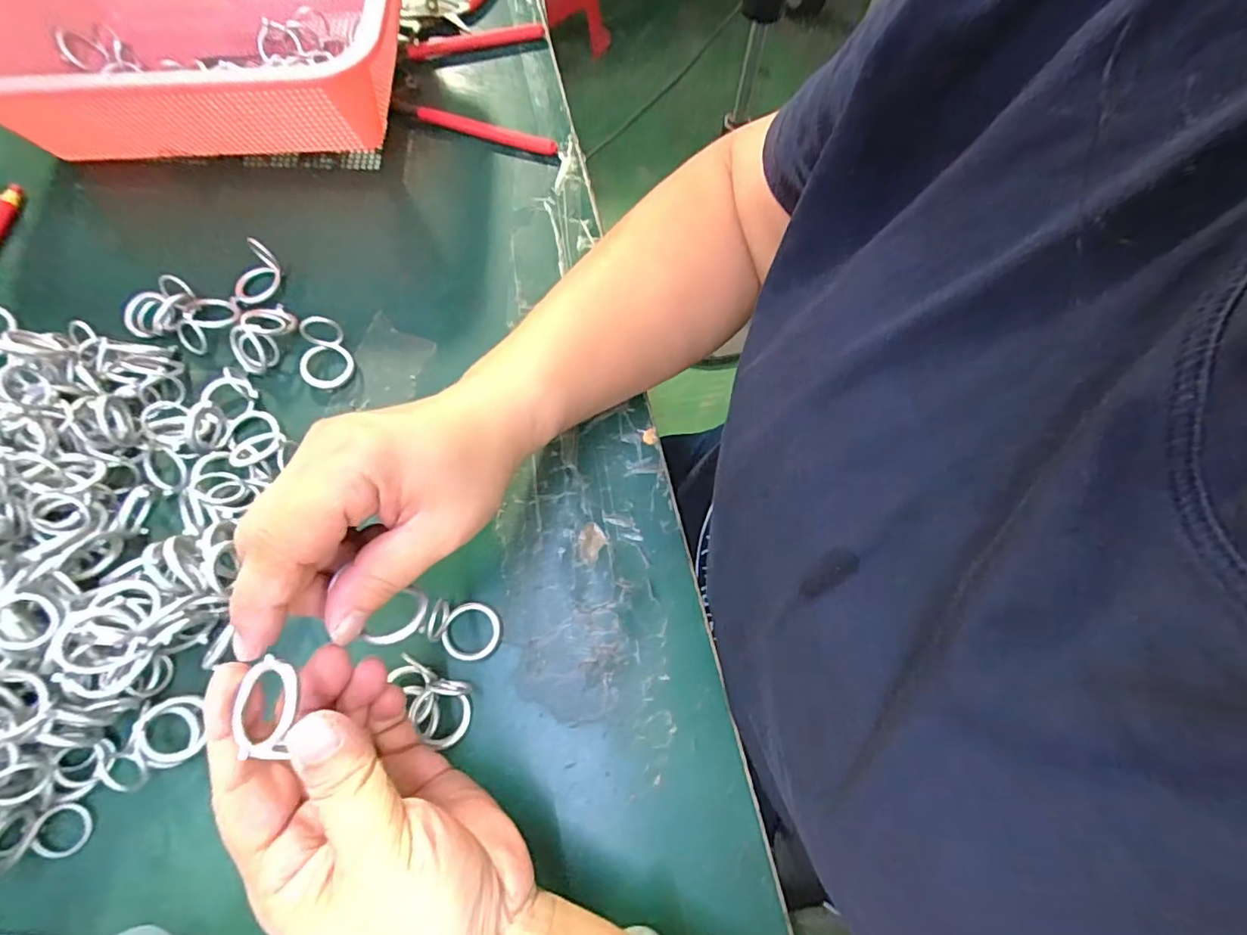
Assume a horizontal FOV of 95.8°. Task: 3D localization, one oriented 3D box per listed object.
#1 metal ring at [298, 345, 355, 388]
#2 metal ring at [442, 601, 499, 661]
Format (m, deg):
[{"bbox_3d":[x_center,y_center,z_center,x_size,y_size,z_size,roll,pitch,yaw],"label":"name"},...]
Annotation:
[{"bbox_3d":[-0.169,-0.057,0.321,0.029,0.005,0.026,-5,77,-15],"label":"metal ring"},{"bbox_3d":[-0.074,0.080,0.277,0.026,0.005,0.027,0,71,-1],"label":"metal ring"}]

